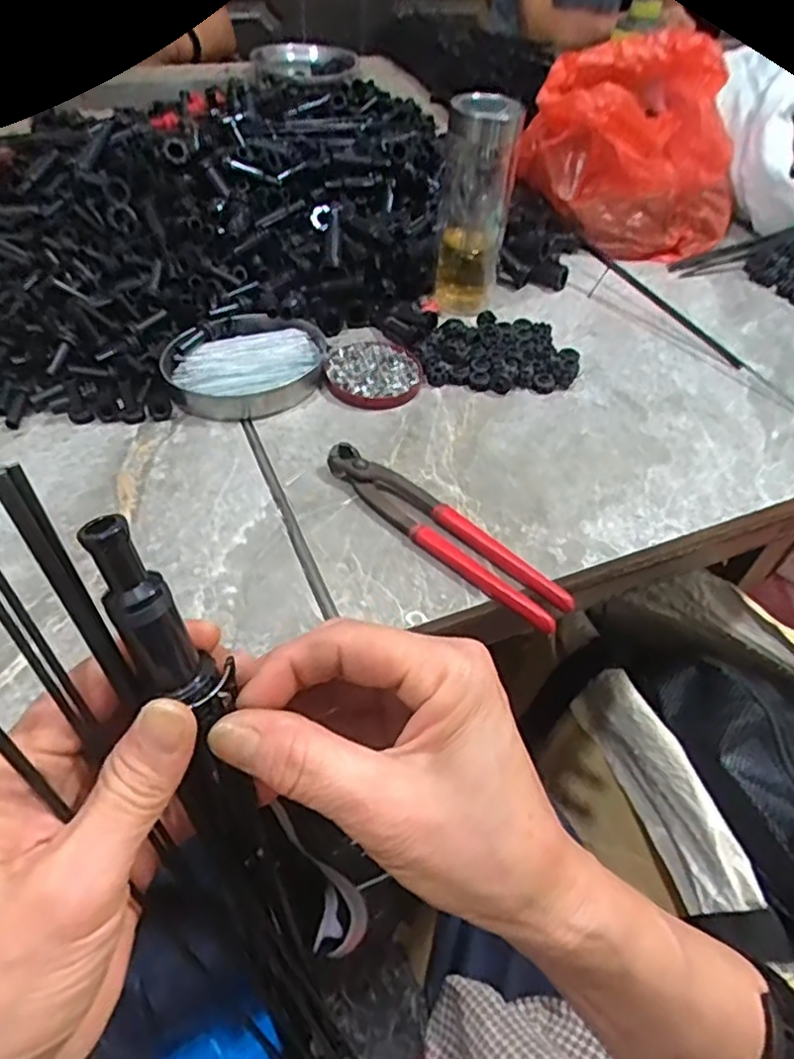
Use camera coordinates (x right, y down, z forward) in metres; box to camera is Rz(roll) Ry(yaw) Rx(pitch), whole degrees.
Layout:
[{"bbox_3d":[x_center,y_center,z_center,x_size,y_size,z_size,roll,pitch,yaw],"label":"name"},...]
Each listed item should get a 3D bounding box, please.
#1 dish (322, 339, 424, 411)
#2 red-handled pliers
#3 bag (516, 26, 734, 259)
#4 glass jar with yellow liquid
[{"bbox_3d":[-0.023,-0.140,0.577,0.083,0.010,0.085,3,49,-3],"label":"dish"},{"bbox_3d":[0.029,0.001,0.453,0.199,0.017,0.034,38,56,24],"label":"red-handled pliers"},{"bbox_3d":[0.303,-0.481,0.810,0.254,0.149,0.306,22,51,13],"label":"bag"},{"bbox_3d":[0.071,-0.308,0.634,0.064,0.182,0.067,3,49,-3],"label":"glass jar with yellow liquid"}]

